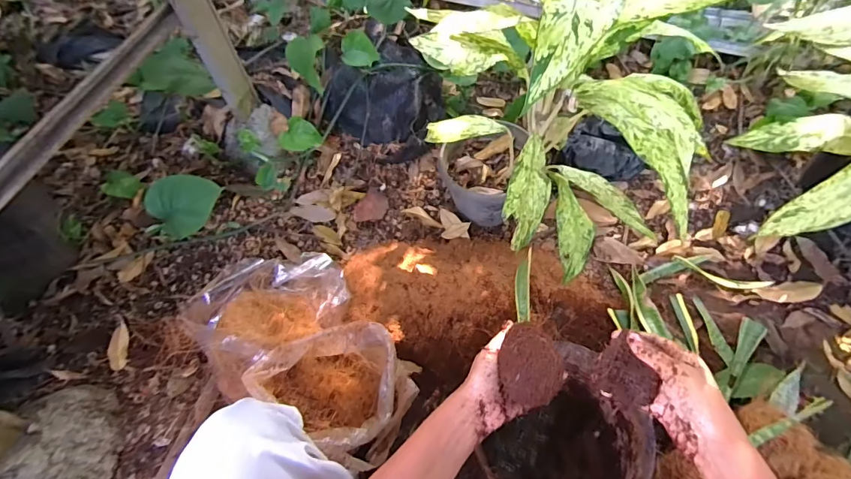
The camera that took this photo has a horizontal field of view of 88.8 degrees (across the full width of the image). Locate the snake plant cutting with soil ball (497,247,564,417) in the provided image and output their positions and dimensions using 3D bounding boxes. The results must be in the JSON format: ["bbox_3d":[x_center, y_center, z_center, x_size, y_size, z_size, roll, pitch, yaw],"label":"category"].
[{"bbox_3d":[0.127,0.108,0.539,0.061,0.080,0.233,5,28,9],"label":"snake plant cutting with soil ball"}]

